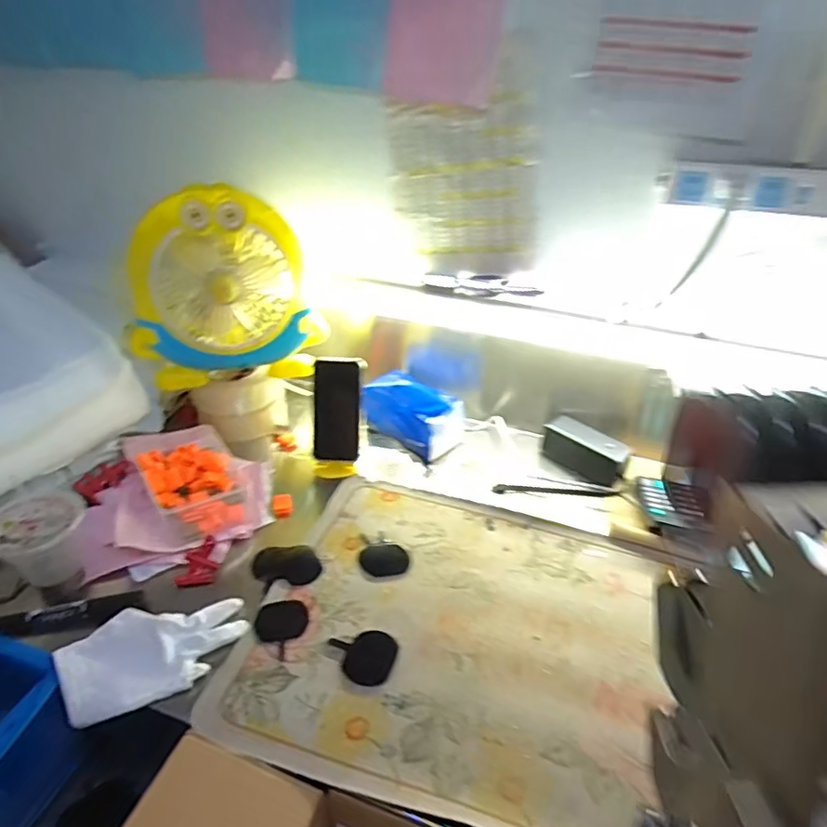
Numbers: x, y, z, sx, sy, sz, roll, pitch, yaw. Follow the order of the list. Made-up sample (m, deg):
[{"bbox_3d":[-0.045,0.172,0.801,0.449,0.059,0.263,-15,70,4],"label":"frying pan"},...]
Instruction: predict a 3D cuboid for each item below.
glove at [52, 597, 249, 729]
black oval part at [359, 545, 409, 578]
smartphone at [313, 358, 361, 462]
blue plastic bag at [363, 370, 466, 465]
[{"bbox_3d":[-0.256,0.235,0.551,0.169,0.035,0.100,-14,37,-25],"label":"glove"},{"bbox_3d":[-0.035,0.177,0.672,0.057,0.007,0.044,-2,34,-8],"label":"black oval part"},{"bbox_3d":[-0.109,-0.004,0.800,0.067,0.144,0.007,-2,10,-28],"label":"smartphone"},{"bbox_3d":[-0.005,0.002,0.879,0.144,0.090,0.081,28,40,32],"label":"blue plastic bag"}]

